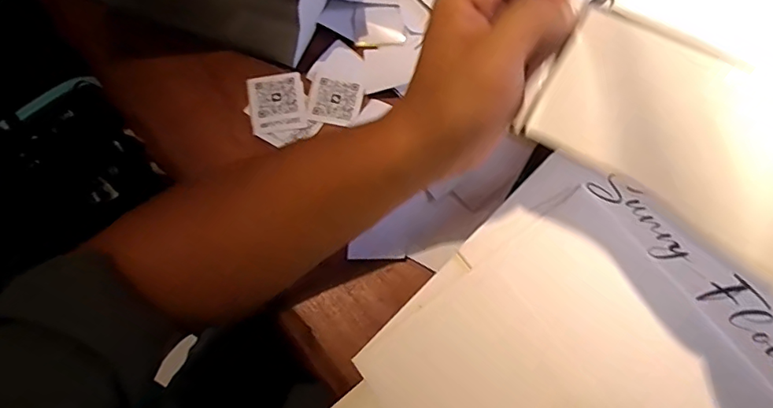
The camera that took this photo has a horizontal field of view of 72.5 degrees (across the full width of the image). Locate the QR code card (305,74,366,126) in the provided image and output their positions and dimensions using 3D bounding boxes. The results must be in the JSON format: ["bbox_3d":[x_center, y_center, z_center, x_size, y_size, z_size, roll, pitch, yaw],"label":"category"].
[{"bbox_3d":[-0.043,-0.087,0.441,0.043,0.004,0.041,13,79,1],"label":"QR code card"}]

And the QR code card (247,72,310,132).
[{"bbox_3d":[-0.091,-0.085,0.442,0.047,0.004,0.049,-9,73,-3],"label":"QR code card"}]

